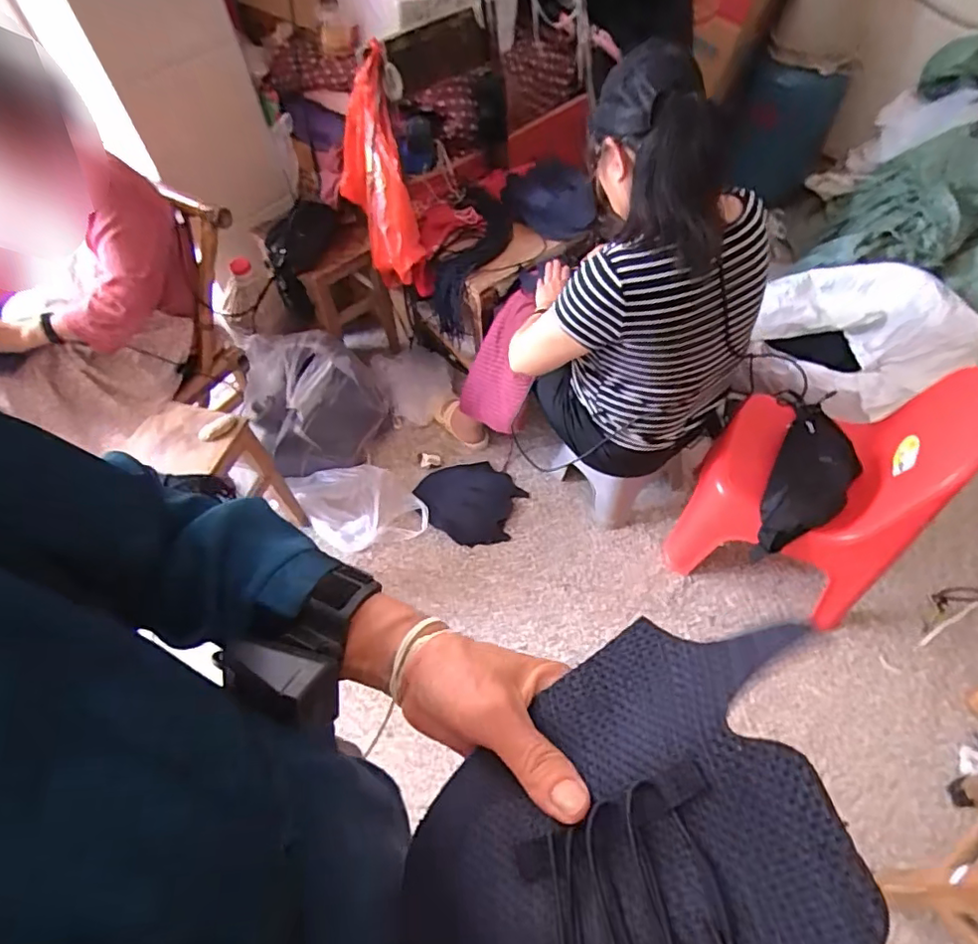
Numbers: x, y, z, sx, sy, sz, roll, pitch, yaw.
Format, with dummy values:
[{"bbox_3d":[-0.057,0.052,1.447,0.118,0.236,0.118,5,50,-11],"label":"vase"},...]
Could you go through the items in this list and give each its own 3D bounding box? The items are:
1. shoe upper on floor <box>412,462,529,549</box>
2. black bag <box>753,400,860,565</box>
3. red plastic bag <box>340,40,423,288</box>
[{"bbox_3d":[-0.049,0.068,1.518,0.280,0.036,0.227,28,63,21],"label":"shoe upper on floor"},{"bbox_3d":[0.640,0.013,1.148,0.134,0.089,0.302,22,61,18],"label":"black bag"},{"bbox_3d":[-0.289,-0.741,1.433,0.154,0.446,0.452,-15,57,-6],"label":"red plastic bag"}]

